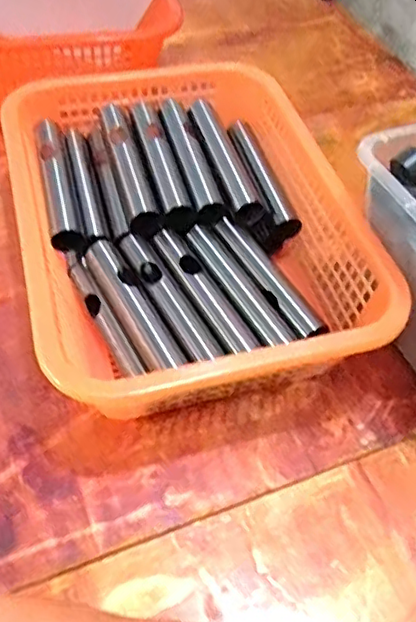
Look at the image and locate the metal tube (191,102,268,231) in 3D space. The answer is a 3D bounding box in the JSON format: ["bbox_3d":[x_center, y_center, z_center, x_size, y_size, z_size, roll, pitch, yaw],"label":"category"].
[{"bbox_3d":[0.015,-0.136,0.536,0.029,0.030,0.155,-11,53,-13],"label":"metal tube"}]

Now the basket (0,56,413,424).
[{"bbox_3d":[-0.020,-0.067,0.499,0.246,0.093,0.337,-12,53,-13],"label":"basket"}]

